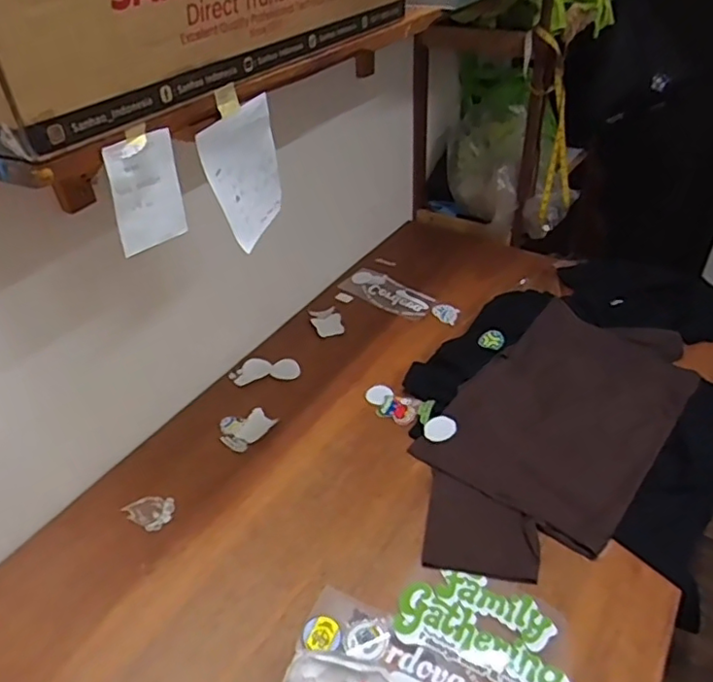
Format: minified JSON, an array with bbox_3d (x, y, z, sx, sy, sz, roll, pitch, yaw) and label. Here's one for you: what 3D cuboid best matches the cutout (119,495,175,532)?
[{"bbox_3d":[-0.351,0.287,1.006,0.089,0.009,0.060,6,39,8],"label":"cutout"}]

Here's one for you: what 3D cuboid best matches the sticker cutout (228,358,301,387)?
[{"bbox_3d":[-0.193,0.061,1.274,0.143,0.007,0.068,-6,48,-7],"label":"sticker cutout"}]

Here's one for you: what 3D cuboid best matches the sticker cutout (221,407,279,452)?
[{"bbox_3d":[-0.213,0.164,1.152,0.089,0.007,0.101,31,48,33],"label":"sticker cutout"}]

